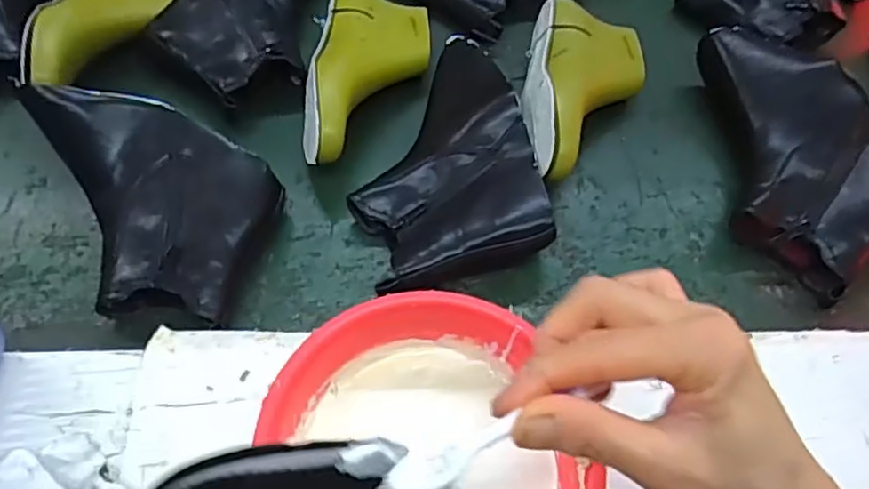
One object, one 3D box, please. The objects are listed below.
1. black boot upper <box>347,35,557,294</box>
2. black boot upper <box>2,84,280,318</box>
[{"bbox_3d":[-0.002,-0.078,0.587,0.161,0.058,0.238,-14,60,-12],"label":"black boot upper"},{"bbox_3d":[-0.240,-0.032,0.530,0.203,0.091,0.152,17,58,7],"label":"black boot upper"}]

